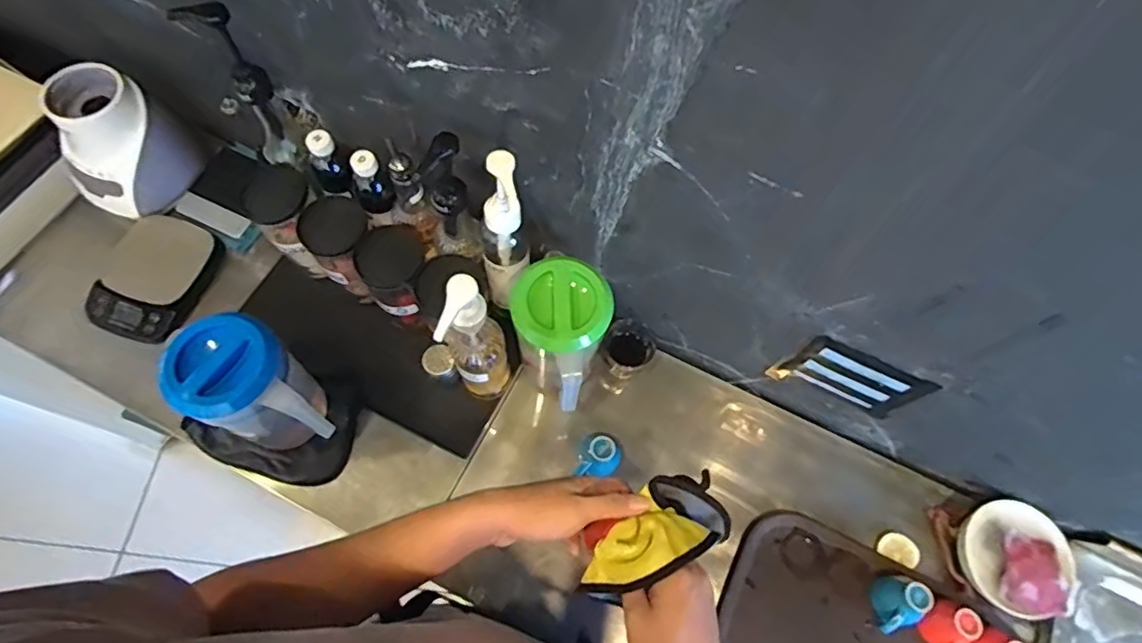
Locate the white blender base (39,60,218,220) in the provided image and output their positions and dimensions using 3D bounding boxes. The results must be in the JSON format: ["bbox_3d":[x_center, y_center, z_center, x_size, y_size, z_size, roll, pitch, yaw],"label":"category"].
[{"bbox_3d":[-0.702,-0.280,0.909,0.153,0.150,0.174,27,69,8],"label":"white blender base"}]

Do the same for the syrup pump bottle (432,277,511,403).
[{"bbox_3d":[-0.125,0.016,0.743,0.072,0.322,0.089,-19,70,-10],"label":"syrup pump bottle"}]

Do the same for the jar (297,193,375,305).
[{"bbox_3d":[-0.328,-0.108,0.852,0.091,0.139,0.099,1,68,-2],"label":"jar"}]

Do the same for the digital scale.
[{"bbox_3d":[-0.657,-0.072,0.924,0.160,0.042,0.198,19,68,5],"label":"digital scale"}]

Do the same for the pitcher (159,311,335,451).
[{"bbox_3d":[-0.393,0.091,0.746,0.156,0.199,0.116,37,71,12],"label":"pitcher"}]

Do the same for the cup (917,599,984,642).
[{"bbox_3d":[0.493,0.409,0.766,0.061,0.049,0.074,23,69,6],"label":"cup"}]

